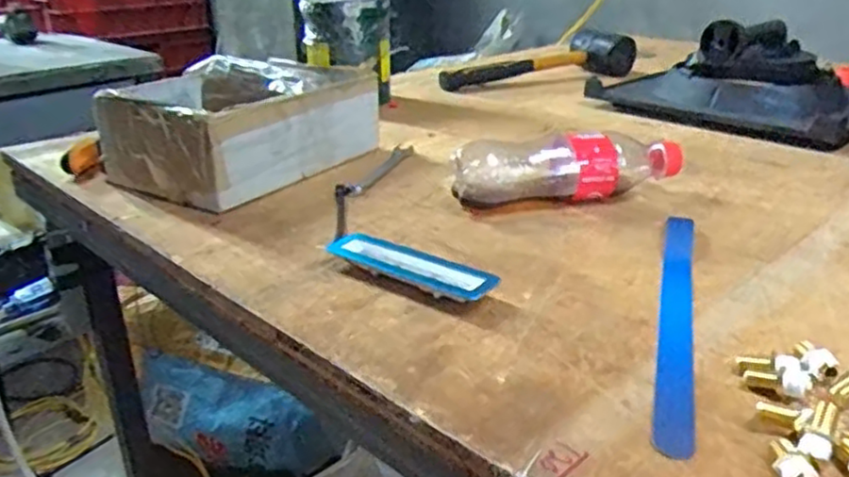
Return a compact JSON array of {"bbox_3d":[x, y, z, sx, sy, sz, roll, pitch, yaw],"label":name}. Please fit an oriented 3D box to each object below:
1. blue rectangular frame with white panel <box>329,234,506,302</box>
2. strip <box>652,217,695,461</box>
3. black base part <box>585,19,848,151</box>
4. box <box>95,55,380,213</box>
[{"bbox_3d":[-0.011,0.019,0.443,0.119,0.017,0.025,17,30,32],"label":"blue rectangular frame with white panel"},{"bbox_3d":[0.146,0.041,0.403,0.017,0.010,0.248,8,26,17],"label":"strip"},{"bbox_3d":[0.373,-0.196,0.821,0.203,0.092,0.283,-20,31,-37],"label":"black base part"},{"bbox_3d":[-0.166,-0.107,0.641,0.155,0.088,0.214,15,29,30],"label":"box"}]

